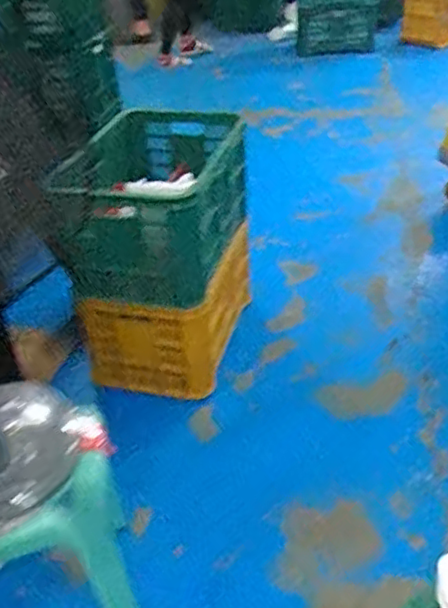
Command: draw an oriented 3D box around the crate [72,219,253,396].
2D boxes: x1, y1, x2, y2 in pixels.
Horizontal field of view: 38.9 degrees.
[{"bbox_3d":[-0.137,0.013,1.798,0.315,0.306,0.483,7,38,16],"label":"crate"}]

